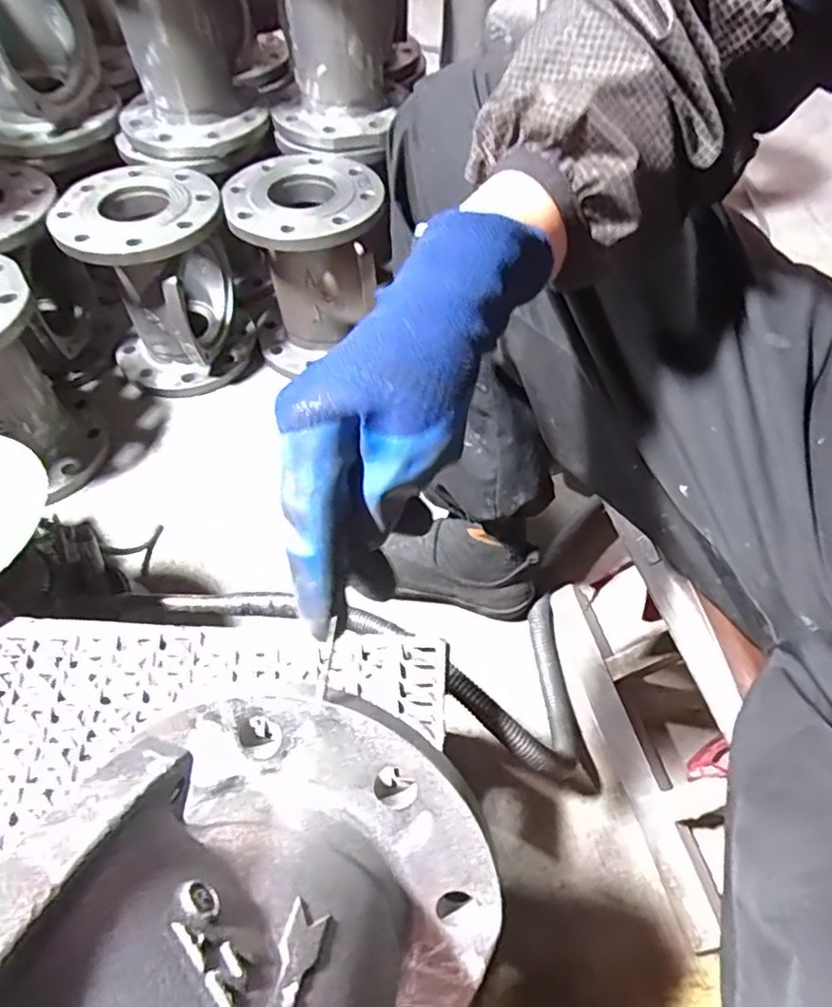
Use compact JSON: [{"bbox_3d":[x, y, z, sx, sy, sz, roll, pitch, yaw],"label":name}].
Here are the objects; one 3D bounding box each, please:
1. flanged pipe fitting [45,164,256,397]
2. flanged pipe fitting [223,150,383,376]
[{"bbox_3d":[-0.338,-0.292,0.833,0.194,0.226,0.187,-23,57,-16],"label":"flanged pipe fitting"},{"bbox_3d":[-0.142,-0.327,0.864,0.190,0.222,0.189,-12,55,-9],"label":"flanged pipe fitting"}]

